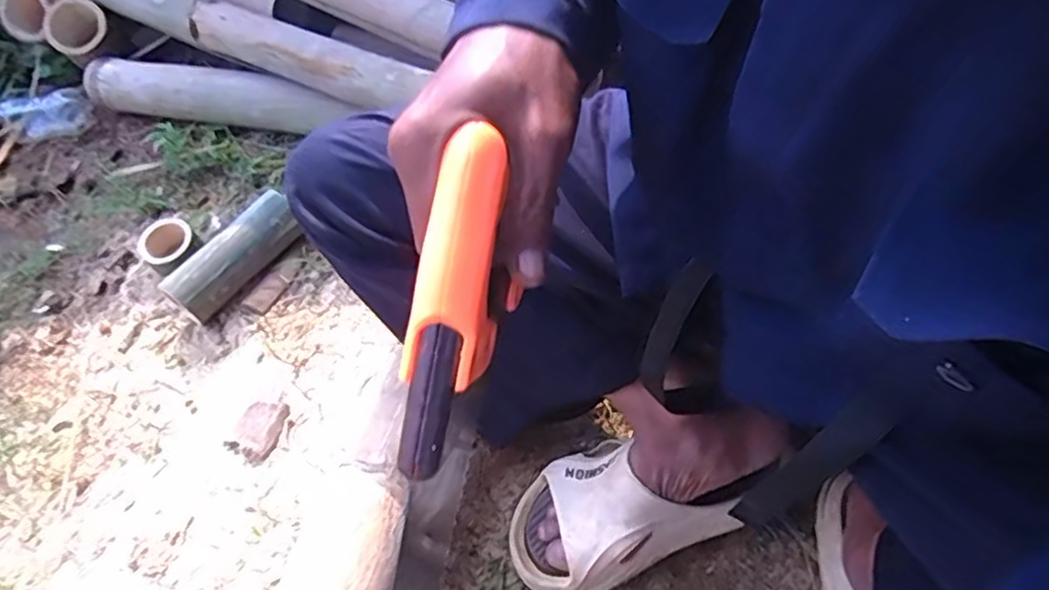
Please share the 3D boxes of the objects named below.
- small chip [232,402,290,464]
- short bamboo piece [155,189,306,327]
[{"bbox_3d":[-0.271,0.137,0.669,0.050,0.011,0.059,10,62,10],"label":"small chip"},{"bbox_3d":[-0.330,-0.043,0.767,0.054,0.060,0.165,35,69,21],"label":"short bamboo piece"}]

